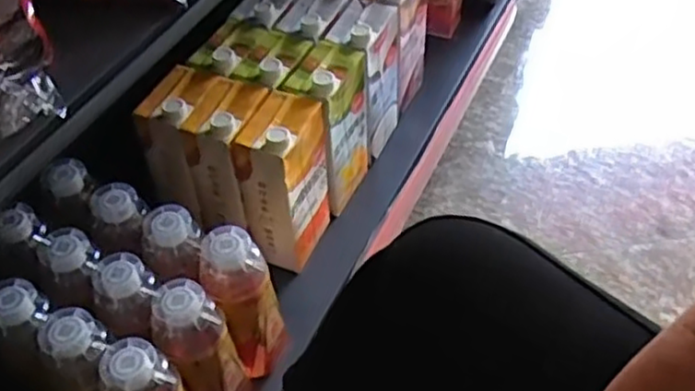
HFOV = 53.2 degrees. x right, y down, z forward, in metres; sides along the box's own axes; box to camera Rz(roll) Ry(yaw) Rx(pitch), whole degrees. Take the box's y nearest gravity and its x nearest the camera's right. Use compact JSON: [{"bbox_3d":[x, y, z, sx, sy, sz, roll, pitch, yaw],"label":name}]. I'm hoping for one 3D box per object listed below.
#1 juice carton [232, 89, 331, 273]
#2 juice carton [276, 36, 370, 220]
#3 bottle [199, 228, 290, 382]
[{"bbox_3d":[-0.072,-0.017,0.795,0.076,0.190,0.104,14,50,13],"label":"juice carton"},{"bbox_3d":[-0.023,-0.085,0.848,0.072,0.190,0.109,20,51,18],"label":"juice carton"},{"bbox_3d":[-0.100,0.108,0.696,0.067,0.170,0.066,0,48,1],"label":"bottle"}]

